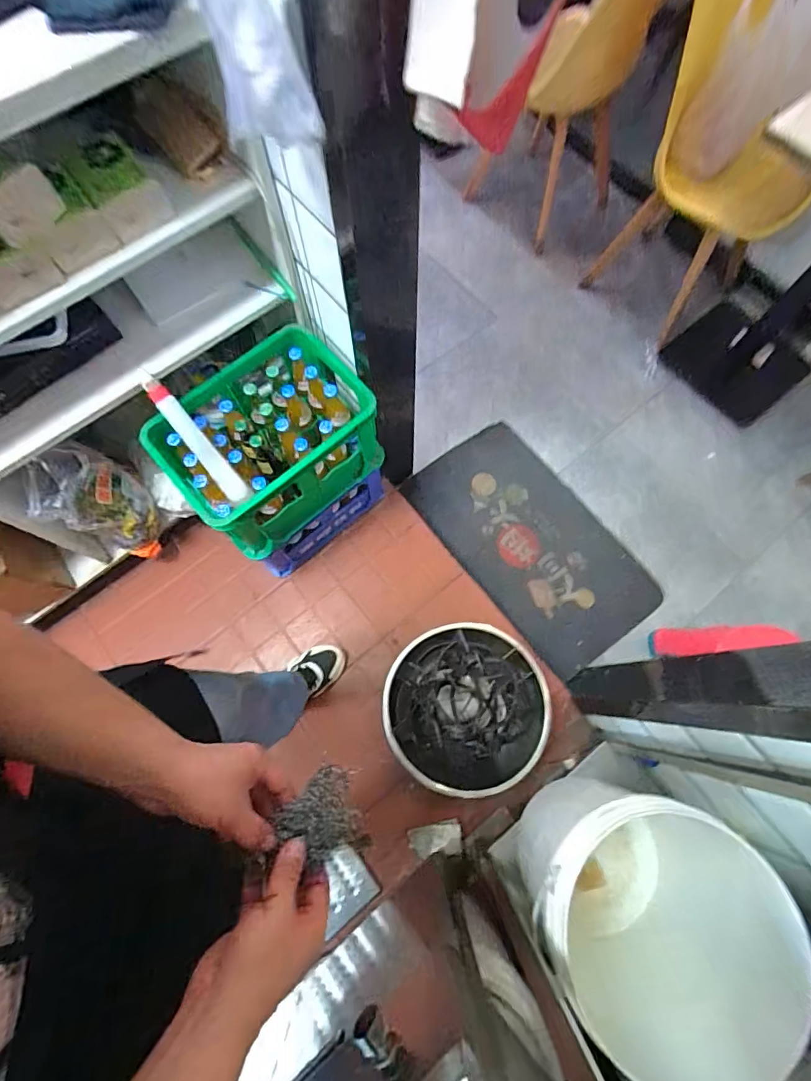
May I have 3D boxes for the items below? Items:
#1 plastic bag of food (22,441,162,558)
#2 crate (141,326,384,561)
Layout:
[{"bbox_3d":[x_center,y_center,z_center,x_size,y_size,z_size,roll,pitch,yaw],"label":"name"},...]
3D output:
[{"bbox_3d":[-0.710,-0.102,1.088,0.145,0.405,0.177,33,75,10],"label":"plastic bag of food"},{"bbox_3d":[-0.297,-0.226,1.048,0.412,0.227,0.316,-37,76,-11],"label":"crate"}]

